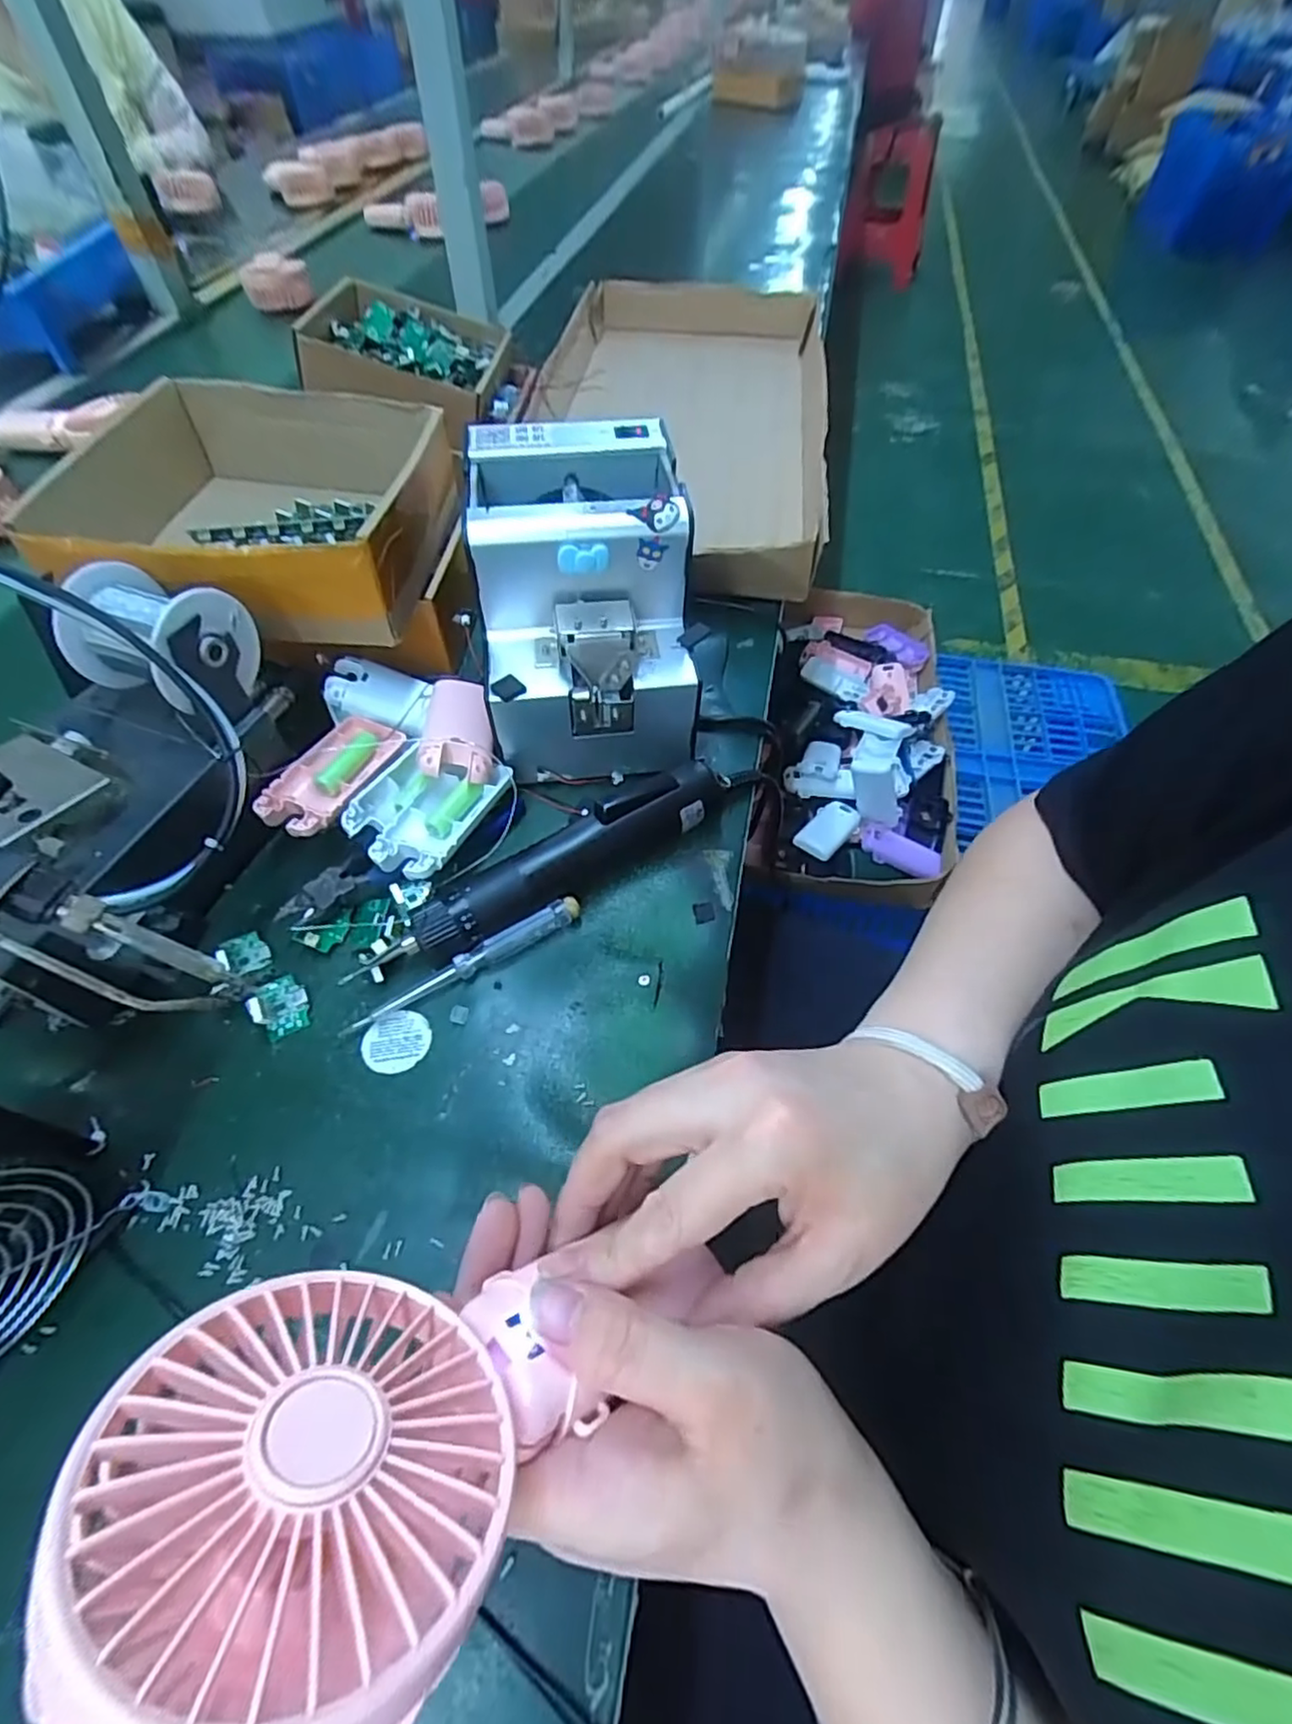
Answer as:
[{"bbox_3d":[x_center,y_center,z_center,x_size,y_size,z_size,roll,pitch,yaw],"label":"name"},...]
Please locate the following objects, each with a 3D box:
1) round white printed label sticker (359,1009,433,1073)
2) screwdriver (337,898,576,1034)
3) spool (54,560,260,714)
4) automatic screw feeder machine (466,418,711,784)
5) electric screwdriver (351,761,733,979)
[{"bbox_3d":[-0.130,0.093,0.348,0.034,0.004,0.032,1,55,-1],"label":"round white printed label sticker"},{"bbox_3d":[-0.098,0.056,0.366,0.136,0.013,0.013,-27,60,-19],"label":"screwdriver"},{"bbox_3d":[-0.258,-0.119,0.353,0.076,0.054,0.062,17,57,11],"label":"spool"},{"bbox_3d":[-0.039,-0.167,0.422,0.123,0.132,0.163,-7,56,-7],"label":"automatic screw feeder machine"},{"bbox_3d":[-0.050,0.001,0.388,0.238,0.043,0.037,-26,60,-18],"label":"electric screwdriver"}]

